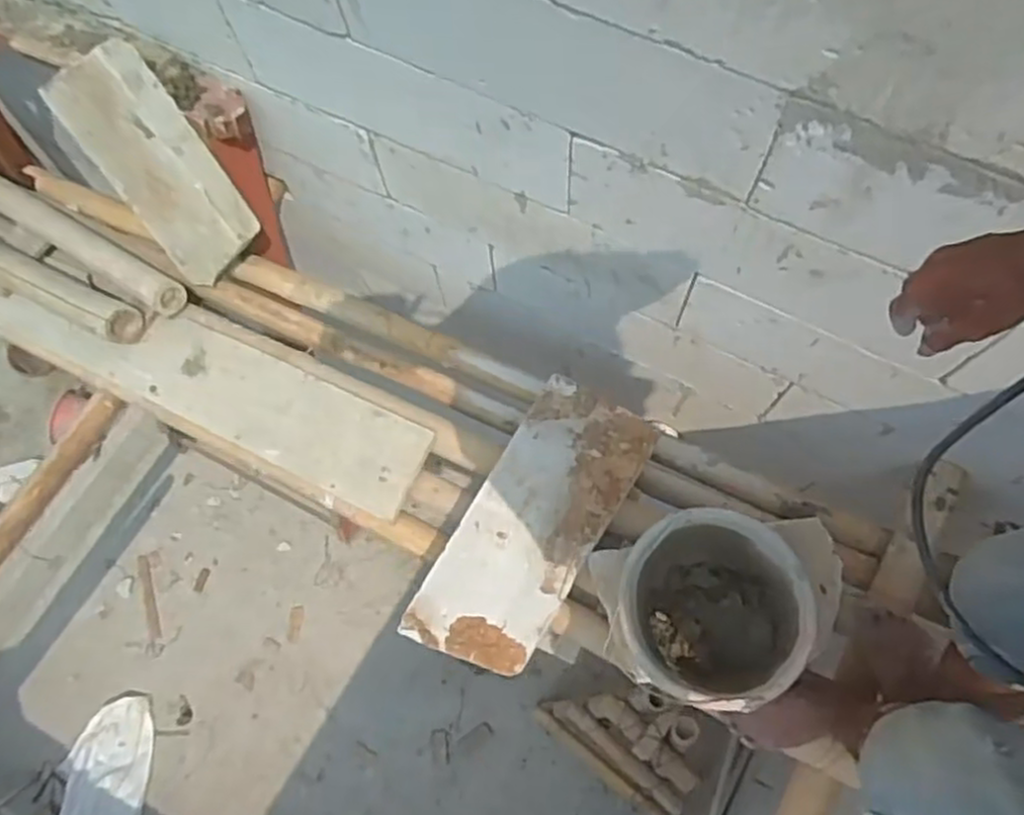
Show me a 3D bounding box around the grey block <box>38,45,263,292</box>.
[{"bbox_3d":[-0.646,-0.431,1.372,0.230,0.417,0.070,-12,34,33],"label":"grey block"}]

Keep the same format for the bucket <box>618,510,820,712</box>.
[{"bbox_3d":[0.263,0.274,1.015,0.231,0.178,0.235,-1,71,2],"label":"bucket"}]

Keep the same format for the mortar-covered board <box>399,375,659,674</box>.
[{"bbox_3d":[0.029,0.187,1.169,0.199,0.019,0.460,30,83,14],"label":"mortar-covered board"}]

